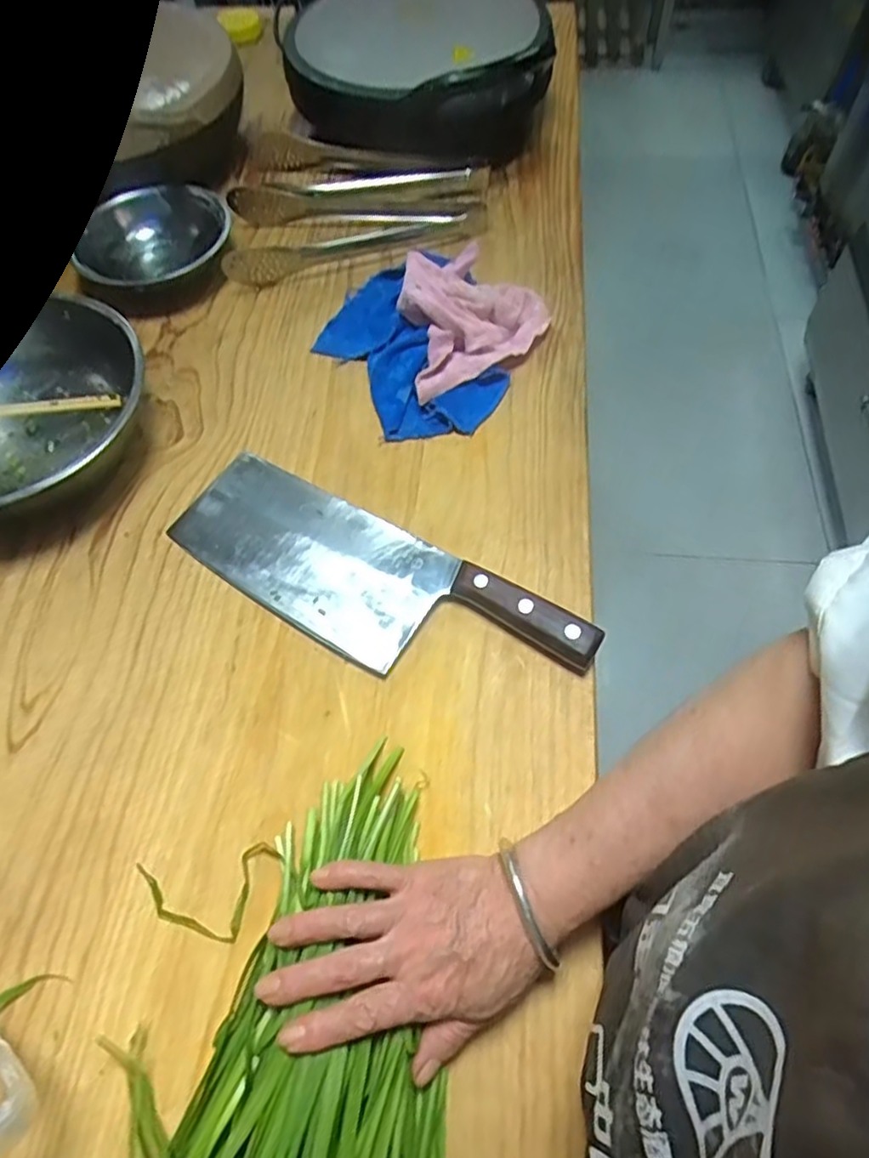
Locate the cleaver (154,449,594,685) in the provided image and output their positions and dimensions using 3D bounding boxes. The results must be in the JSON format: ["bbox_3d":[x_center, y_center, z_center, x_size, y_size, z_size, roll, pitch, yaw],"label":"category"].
[{"bbox_3d":[-0.053,0.000,0.509,0.340,0.024,0.109,28,66,18],"label":"cleaver"}]

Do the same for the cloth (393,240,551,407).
[{"bbox_3d":[0.027,-0.245,0.616,0.155,0.067,0.114,-30,63,-13],"label":"cloth"}]

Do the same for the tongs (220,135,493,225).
[{"bbox_3d":[-0.082,-0.449,0.751,0.277,0.041,0.126,3,61,5],"label":"tongs"}]

